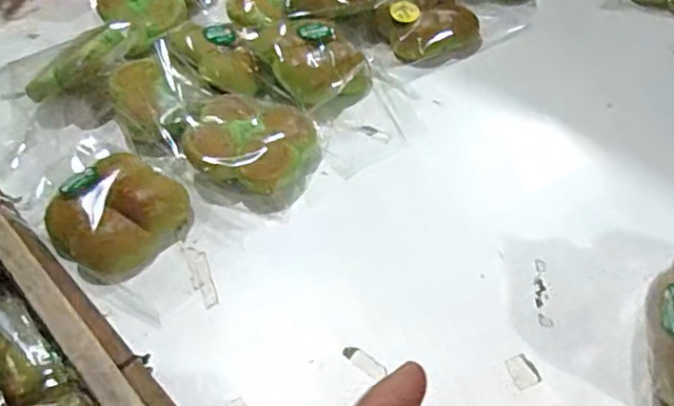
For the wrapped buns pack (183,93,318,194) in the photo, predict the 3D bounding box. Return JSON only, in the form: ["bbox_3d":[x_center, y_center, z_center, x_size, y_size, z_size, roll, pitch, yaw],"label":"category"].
[{"bbox_3d":[-0.082,-0.060,0.618,0.110,0.045,0.103,16,52,18],"label":"wrapped buns pack"}]

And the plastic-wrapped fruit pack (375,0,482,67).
[{"bbox_3d":[0.110,-0.202,0.730,0.113,0.045,0.088,-17,50,-9],"label":"plastic-wrapped fruit pack"}]

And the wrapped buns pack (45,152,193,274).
[{"bbox_3d":[-0.196,0.009,0.572,0.101,0.044,0.113,23,55,24],"label":"wrapped buns pack"}]

